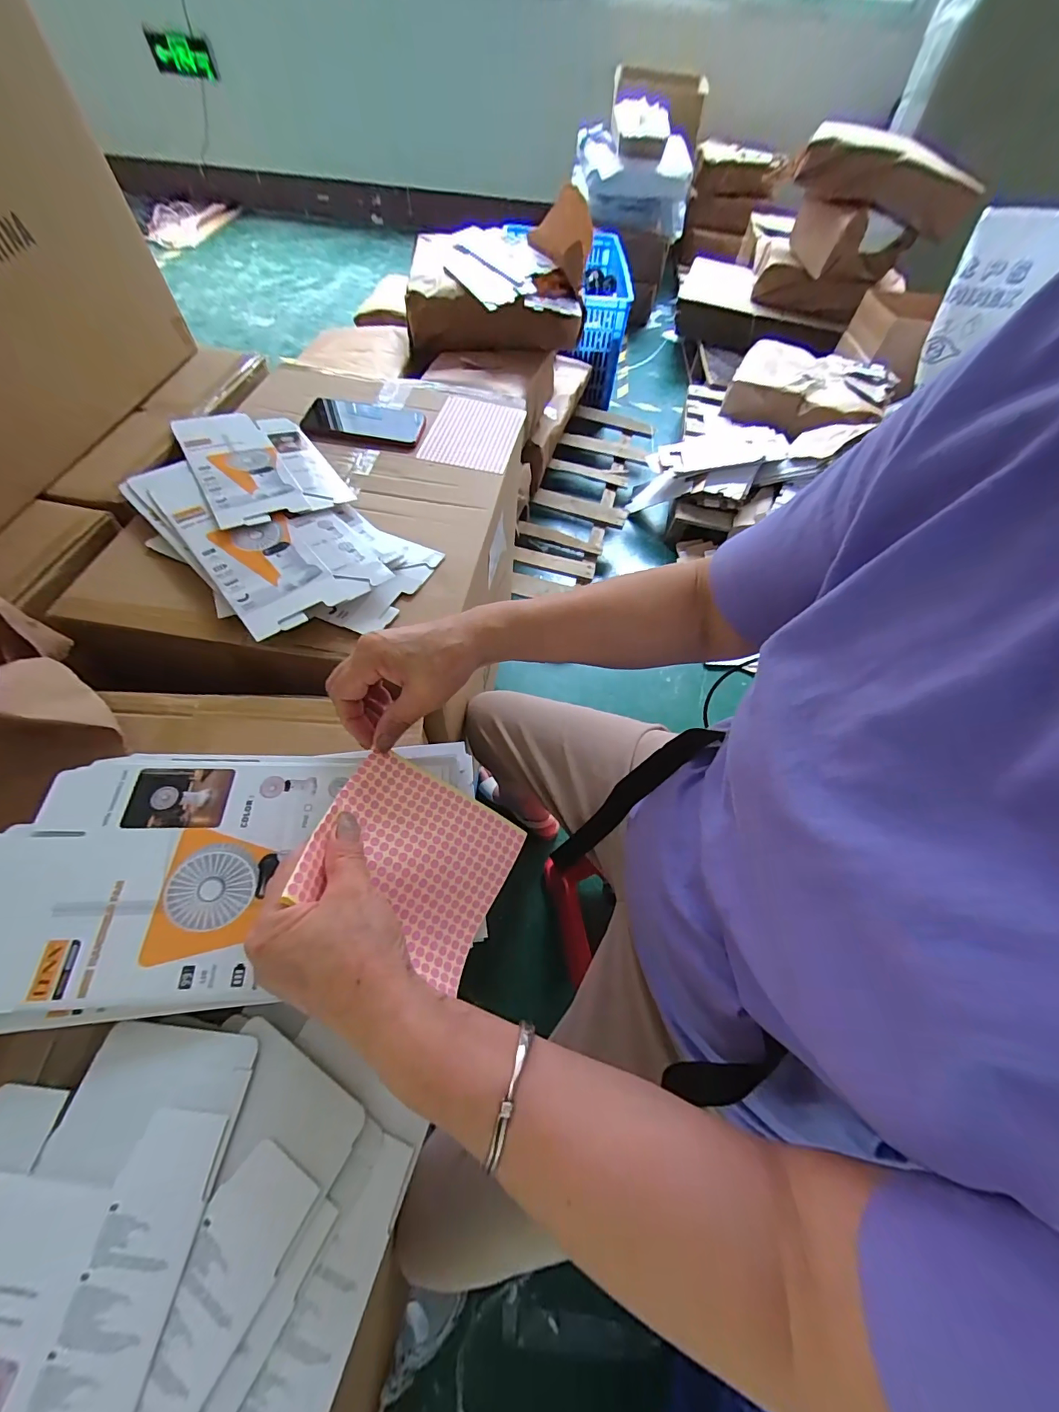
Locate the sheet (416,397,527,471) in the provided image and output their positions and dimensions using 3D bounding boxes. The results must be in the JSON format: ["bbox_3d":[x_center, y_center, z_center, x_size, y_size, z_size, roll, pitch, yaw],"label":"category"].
[{"bbox_3d":[-0.081,-0.395,0.650,0.126,0.010,0.159,7,59,5],"label":"sheet"}]

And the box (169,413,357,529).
[{"bbox_3d":[-0.344,-0.314,0.568,0.144,0.008,0.289,-26,58,-24],"label":"box"}]

